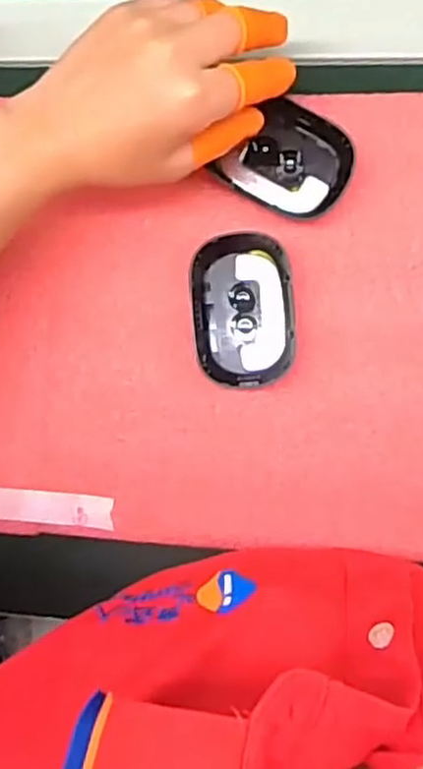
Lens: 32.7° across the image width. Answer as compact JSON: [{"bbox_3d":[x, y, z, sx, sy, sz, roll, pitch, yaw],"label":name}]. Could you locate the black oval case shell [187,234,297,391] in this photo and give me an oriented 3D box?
[{"bbox_3d":[0.019,-0.043,0.426,0.059,0.017,0.088,-5,88,8],"label":"black oval case shell"}]

